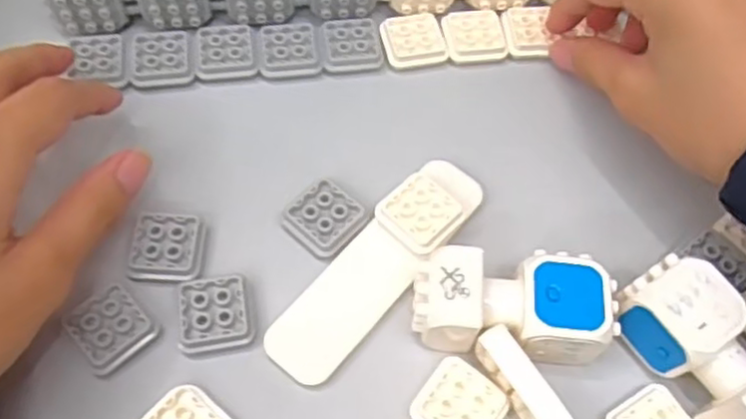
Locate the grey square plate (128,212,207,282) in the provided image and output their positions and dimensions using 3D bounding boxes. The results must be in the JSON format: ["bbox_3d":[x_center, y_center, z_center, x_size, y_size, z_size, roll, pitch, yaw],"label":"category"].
[{"bbox_3d":[-0.077,0.014,0.266,0.025,0.004,0.027,2,65,0],"label":"grey square plate"}]

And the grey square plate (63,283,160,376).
[{"bbox_3d":[-0.094,0.042,0.251,0.025,0.009,0.025,-42,72,-17],"label":"grey square plate"}]

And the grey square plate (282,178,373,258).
[{"bbox_3d":[-0.018,0.002,0.276,0.026,0.006,0.029,40,71,16],"label":"grey square plate"}]

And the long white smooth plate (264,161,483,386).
[{"bbox_3d":[0.003,0.021,0.267,0.030,0.007,0.103,38,71,15],"label":"long white smooth plate"}]

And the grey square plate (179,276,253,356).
[{"bbox_3d":[-0.058,0.039,0.256,0.026,0.007,0.026,-11,66,-5],"label":"grey square plate"}]

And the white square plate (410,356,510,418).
[{"bbox_3d":[0.030,0.068,0.244,0.027,0.006,0.027,34,70,14],"label":"white square plate"}]

